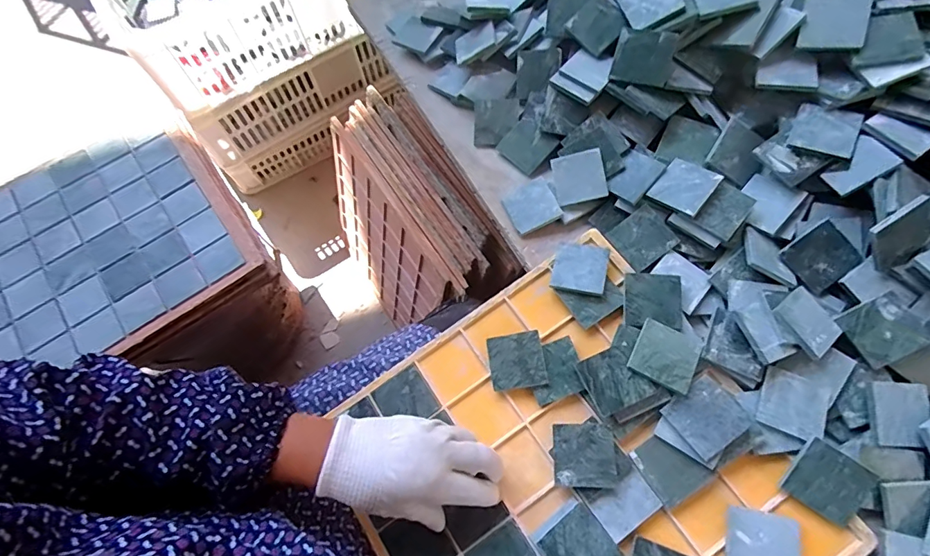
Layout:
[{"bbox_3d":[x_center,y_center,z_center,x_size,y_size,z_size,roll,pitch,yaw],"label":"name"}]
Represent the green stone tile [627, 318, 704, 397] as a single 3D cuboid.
[{"bbox_3d":[0.172,0.067,0.394,0.050,0.010,0.051,26,70,12],"label":"green stone tile"}]

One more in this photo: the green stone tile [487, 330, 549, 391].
[{"bbox_3d":[0.047,0.075,0.418,0.049,0.004,0.048,-11,72,12],"label":"green stone tile"}]

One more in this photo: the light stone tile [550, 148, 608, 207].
[{"bbox_3d":[0.116,-0.102,0.467,0.049,0.005,0.049,-12,93,16],"label":"light stone tile"}]

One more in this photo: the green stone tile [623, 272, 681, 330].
[{"bbox_3d":[0.170,0.021,0.417,0.047,0.004,0.052,2,68,17],"label":"green stone tile"}]

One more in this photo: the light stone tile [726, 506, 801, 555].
[{"bbox_3d":[0.227,0.205,0.349,0.050,0.006,0.048,6,70,16],"label":"light stone tile"}]

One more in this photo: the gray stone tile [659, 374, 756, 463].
[{"bbox_3d":[0.195,0.112,0.370,0.050,0.004,0.049,-40,63,0],"label":"gray stone tile"}]

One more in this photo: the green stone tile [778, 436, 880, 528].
[{"bbox_3d":[0.280,0.157,0.353,0.053,0.008,0.049,35,95,18],"label":"green stone tile"}]

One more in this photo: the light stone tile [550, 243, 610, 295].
[{"bbox_3d":[0.109,-0.009,0.436,0.048,0.009,0.048,13,68,7],"label":"light stone tile"}]

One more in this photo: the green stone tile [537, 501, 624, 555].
[{"bbox_3d":[0.090,0.213,0.360,0.049,0.010,0.048,-36,71,-13],"label":"green stone tile"}]

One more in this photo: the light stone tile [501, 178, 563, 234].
[{"bbox_3d":[0.069,-0.073,0.471,0.049,0.009,0.047,-31,69,10],"label":"light stone tile"}]

